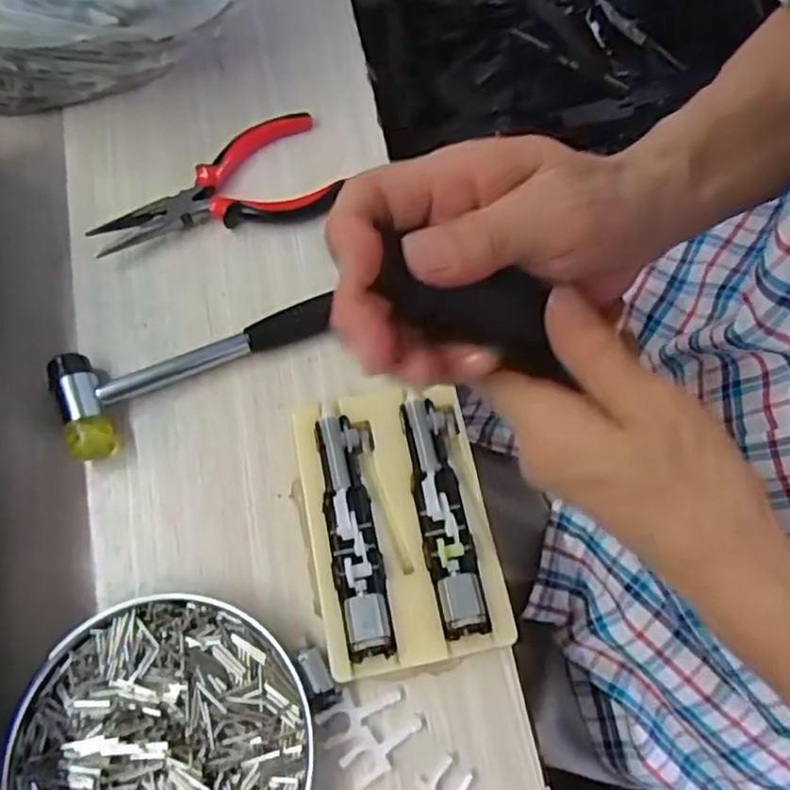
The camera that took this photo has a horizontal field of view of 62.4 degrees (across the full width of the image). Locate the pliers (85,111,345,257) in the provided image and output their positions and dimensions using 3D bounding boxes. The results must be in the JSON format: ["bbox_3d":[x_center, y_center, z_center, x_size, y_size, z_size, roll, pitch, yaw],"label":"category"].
[{"bbox_3d":[-0.116,-0.132,0.414,0.148,0.013,0.076,-19,70,-8],"label":"pliers"}]

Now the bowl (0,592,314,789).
[{"bbox_3d":[-0.105,0.165,0.298,0.128,0.022,0.135,0,68,0],"label":"bowl"}]

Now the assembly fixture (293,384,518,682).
[{"bbox_3d":[0.002,0.064,0.333,0.088,0.022,0.134,-10,69,-4],"label":"assembly fixture"}]

